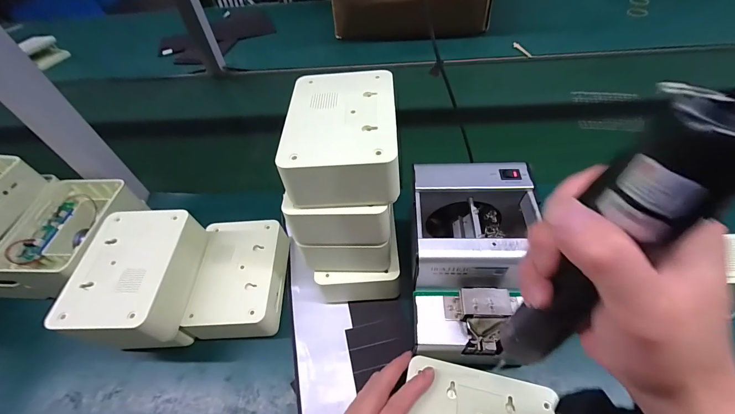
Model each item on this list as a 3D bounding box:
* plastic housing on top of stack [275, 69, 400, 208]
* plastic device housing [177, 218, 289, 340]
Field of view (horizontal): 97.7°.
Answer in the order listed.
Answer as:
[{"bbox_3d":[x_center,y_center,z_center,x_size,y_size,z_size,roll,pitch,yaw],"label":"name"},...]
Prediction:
[{"bbox_3d":[-0.023,-0.072,0.320,0.100,0.054,0.139,-2,52,2],"label":"plastic housing on top of stack"},{"bbox_3d":[-0.160,0.094,0.418,0.098,0.060,0.142,-1,52,3],"label":"plastic device housing"}]

